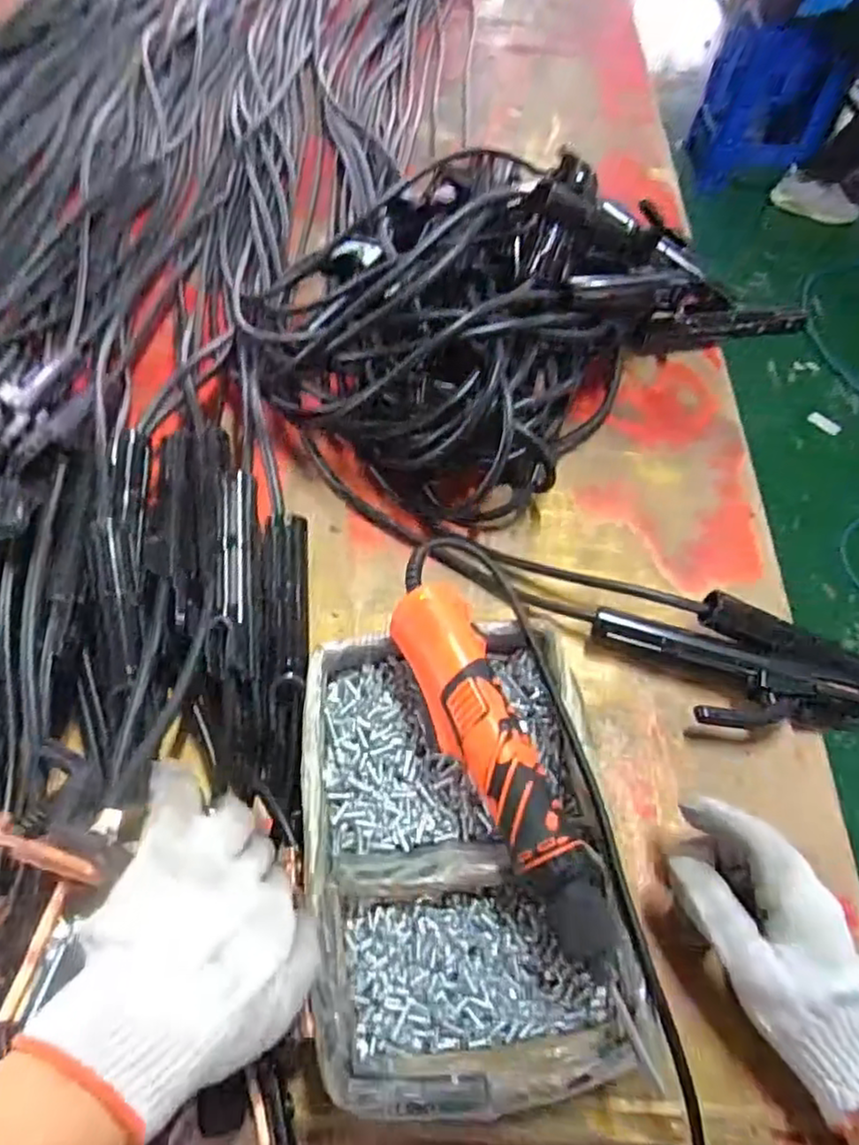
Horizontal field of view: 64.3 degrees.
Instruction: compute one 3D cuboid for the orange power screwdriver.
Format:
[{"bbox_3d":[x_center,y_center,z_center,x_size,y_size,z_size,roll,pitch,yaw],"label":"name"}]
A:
[{"bbox_3d":[0.036,0.101,0.409,0.051,0.047,0.207,-23,61,-16],"label":"orange power screwdriver"}]

